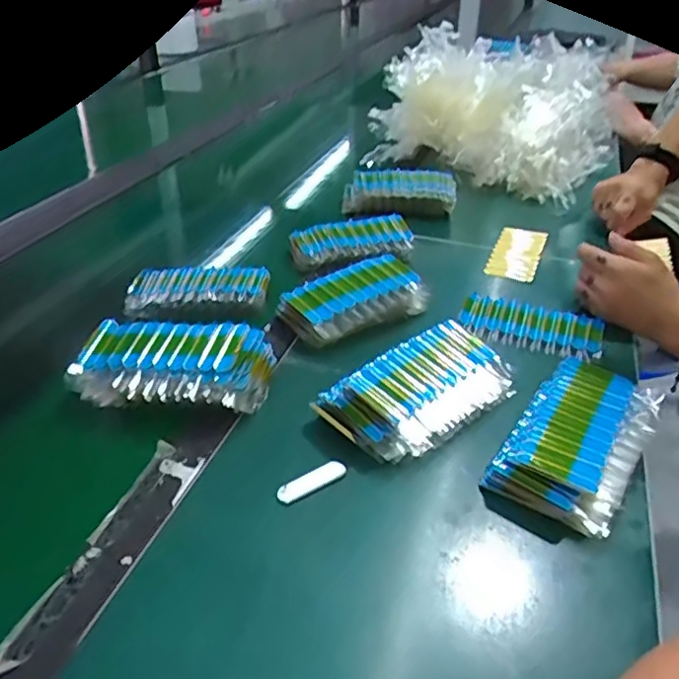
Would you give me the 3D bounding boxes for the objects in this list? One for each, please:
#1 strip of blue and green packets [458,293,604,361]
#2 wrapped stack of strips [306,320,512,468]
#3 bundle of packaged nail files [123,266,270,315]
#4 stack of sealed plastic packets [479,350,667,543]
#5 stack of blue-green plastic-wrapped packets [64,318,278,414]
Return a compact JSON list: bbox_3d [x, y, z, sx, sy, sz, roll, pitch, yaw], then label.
[{"bbox_3d":[0.212,-0.017,0.693,0.151,0.017,0.081,11,36,14],"label":"strip of blue and green packets"},{"bbox_3d":[0.077,0.046,0.563,0.178,0.045,0.095,-24,42,-31],"label":"wrapped stack of strips"},{"bbox_3d":[-0.169,-0.062,0.736,0.163,0.028,0.077,2,35,2],"label":"bundle of packaged nail files"},{"bbox_3d":[0.201,0.081,0.522,0.097,0.033,0.177,22,40,27],"label":"stack of sealed plastic packets"},{"bbox_3d":[-0.158,0.026,0.582,0.181,0.055,0.095,4,35,5],"label":"stack of blue-green plastic-wrapped packets"}]

